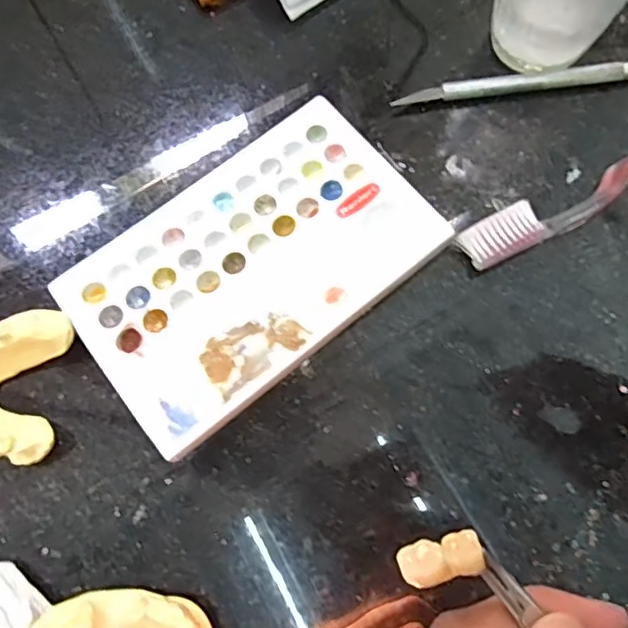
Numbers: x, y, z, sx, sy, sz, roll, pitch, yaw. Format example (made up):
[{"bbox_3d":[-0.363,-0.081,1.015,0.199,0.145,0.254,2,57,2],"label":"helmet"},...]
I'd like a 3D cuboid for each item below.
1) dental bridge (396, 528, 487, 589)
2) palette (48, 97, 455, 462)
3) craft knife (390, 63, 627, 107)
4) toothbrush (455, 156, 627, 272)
[{"bbox_3d":[0.029,0.055,0.131,0.018,0.007,0.009,-14,73,-4],"label":"dental bridge"},{"bbox_3d":[-0.026,-0.022,0.255,0.150,0.012,0.094,-38,76,-10],"label":"palette"},{"bbox_3d":[0.108,-0.114,0.283,0.135,0.008,0.008,-6,73,-1],"label":"craft knife"},{"bbox_3d":[0.148,-0.068,0.266,0.182,0.012,0.020,-28,74,-8],"label":"toothbrush"}]

